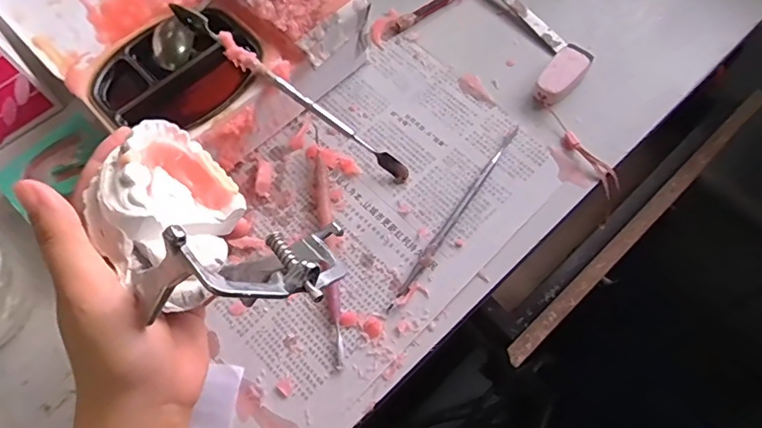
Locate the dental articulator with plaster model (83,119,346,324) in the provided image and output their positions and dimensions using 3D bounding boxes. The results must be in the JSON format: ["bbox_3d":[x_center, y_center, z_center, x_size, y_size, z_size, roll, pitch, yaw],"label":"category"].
[{"bbox_3d":[-0.079,0.010,0.234,0.076,0.063,0.129,-44,54,-16],"label":"dental articulator with plaster model"}]

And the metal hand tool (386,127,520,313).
[{"bbox_3d":[0.055,-0.003,0.349,0.006,0.008,0.169,33,71,13],"label":"metal hand tool"}]

